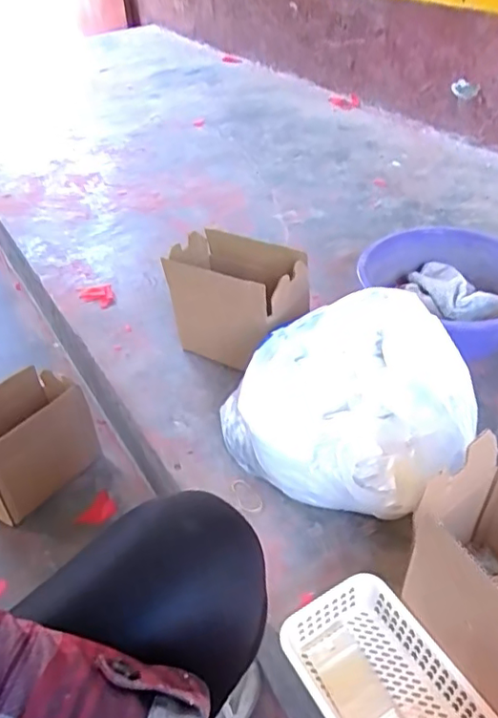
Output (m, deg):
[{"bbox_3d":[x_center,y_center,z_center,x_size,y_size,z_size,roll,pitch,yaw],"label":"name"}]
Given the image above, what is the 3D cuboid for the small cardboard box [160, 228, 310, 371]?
[{"bbox_3d":[-0.017,-0.078,0.914,0.218,0.190,0.131,24,49,28],"label":"small cardboard box"}]

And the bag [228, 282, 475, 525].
[{"bbox_3d":[0.118,0.057,0.755,0.296,0.183,0.248,26,50,29],"label":"bag"}]

